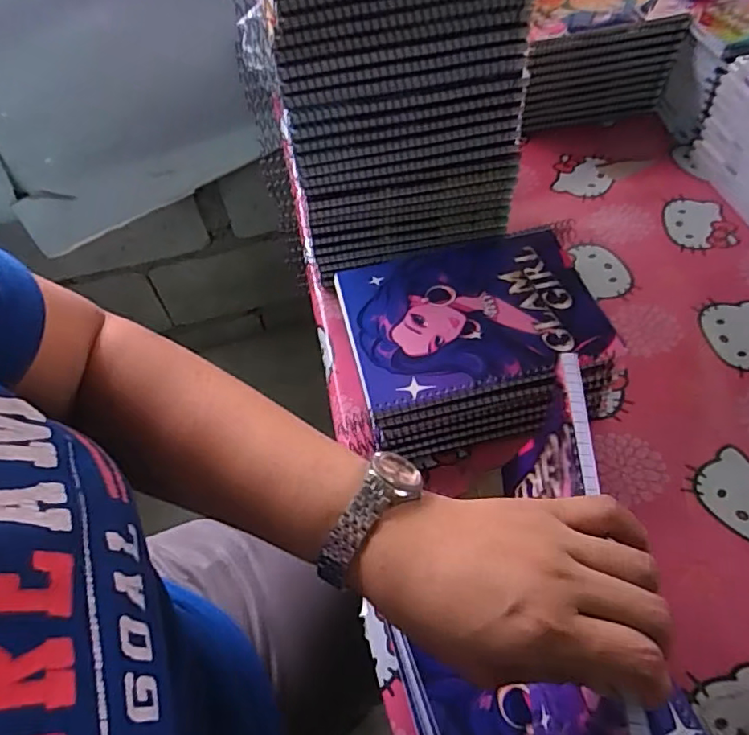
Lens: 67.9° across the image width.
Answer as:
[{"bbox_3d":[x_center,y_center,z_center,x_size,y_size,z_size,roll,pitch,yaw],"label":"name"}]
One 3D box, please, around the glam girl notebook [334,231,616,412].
[{"bbox_3d":[0.078,-0.047,0.458,0.195,0.006,0.140,-14,55,-5],"label":"glam girl notebook"}]

